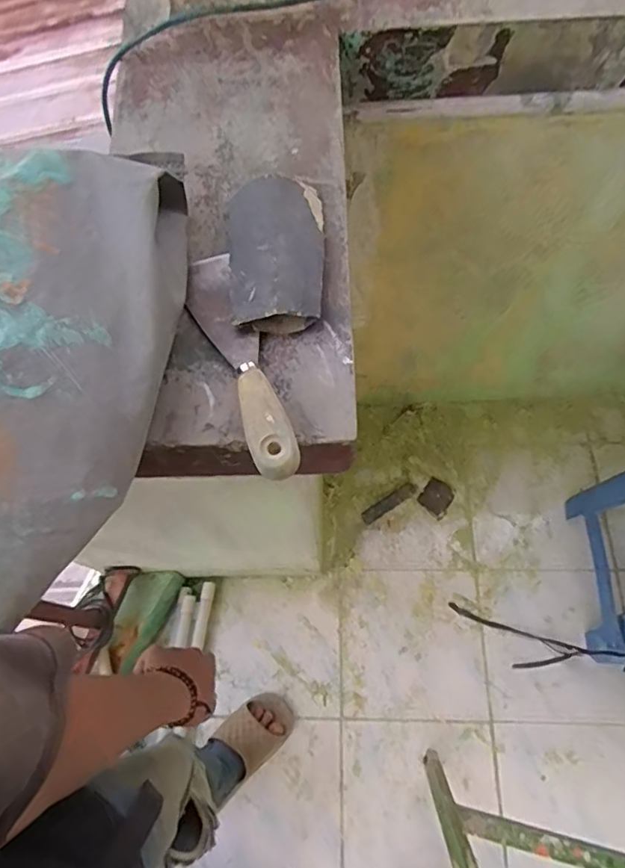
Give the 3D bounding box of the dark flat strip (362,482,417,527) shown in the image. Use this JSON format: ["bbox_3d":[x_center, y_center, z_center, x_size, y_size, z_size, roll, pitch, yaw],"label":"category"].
[{"bbox_3d":[0.179,0.160,1.281,0.145,0.008,0.031,-32,69,-11],"label":"dark flat strip"}]

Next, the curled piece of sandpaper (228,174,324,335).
[{"bbox_3d":[-0.028,-0.149,0.438,0.077,0.020,0.143,-7,66,-1],"label":"curled piece of sandpaper"}]

